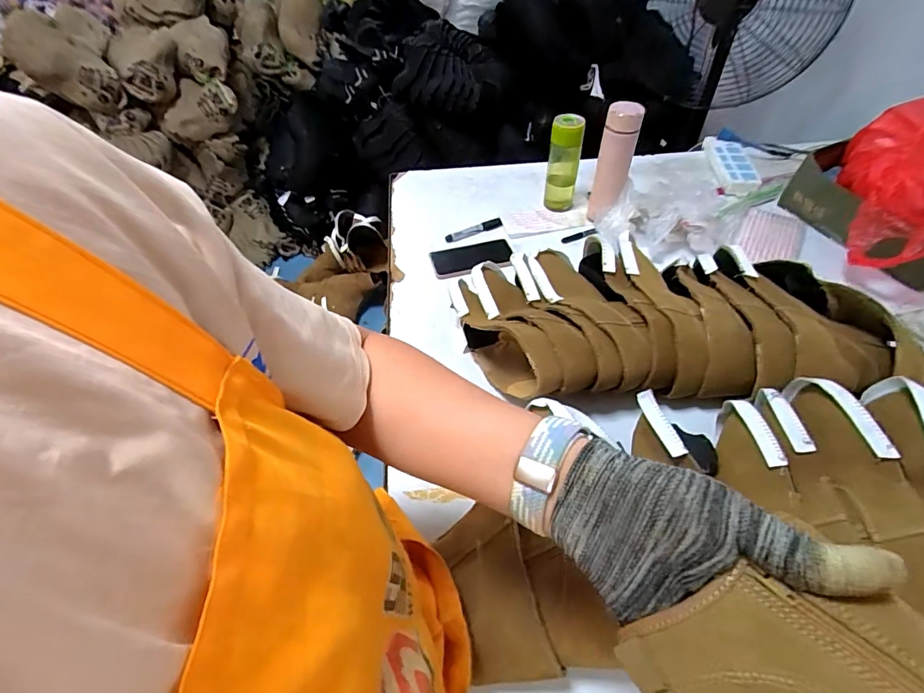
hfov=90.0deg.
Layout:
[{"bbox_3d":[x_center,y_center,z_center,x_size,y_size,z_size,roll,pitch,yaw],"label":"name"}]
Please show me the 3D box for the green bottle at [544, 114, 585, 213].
[{"bbox_3d":[0.220,-0.396,0.997,0.067,0.182,0.070,9,51,10],"label":"green bottle"}]

